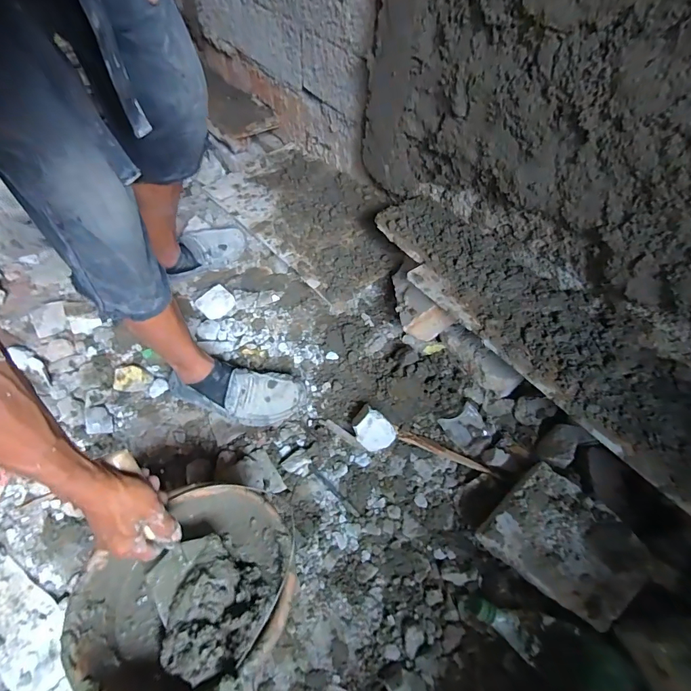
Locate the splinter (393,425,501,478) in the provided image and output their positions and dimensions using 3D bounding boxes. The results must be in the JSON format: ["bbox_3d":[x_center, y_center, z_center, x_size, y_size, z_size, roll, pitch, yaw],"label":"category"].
[{"bbox_3d":[0.189,0.202,0.739,0.201,0.014,0.019,21,60,12],"label":"splinter"}]

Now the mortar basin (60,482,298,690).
[{"bbox_3d":[-0.191,0.312,0.487,0.254,0.084,0.209,-35,65,-20],"label":"mortar basin"}]

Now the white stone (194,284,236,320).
[{"bbox_3d":[-0.303,-0.102,0.900,0.080,0.024,0.070,-36,65,-21],"label":"white stone"}]

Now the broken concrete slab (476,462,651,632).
[{"bbox_3d":[0.347,0.311,0.601,0.160,0.041,0.205,-39,68,-22],"label":"broken concrete slab"}]

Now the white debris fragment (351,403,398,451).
[{"bbox_3d":[0.051,0.160,0.740,0.088,0.047,0.071,39,66,19],"label":"white debris fragment"}]

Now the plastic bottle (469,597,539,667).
[{"bbox_3d":[0.247,0.433,0.593,0.107,0.031,0.036,36,65,17],"label":"plastic bottle"}]

